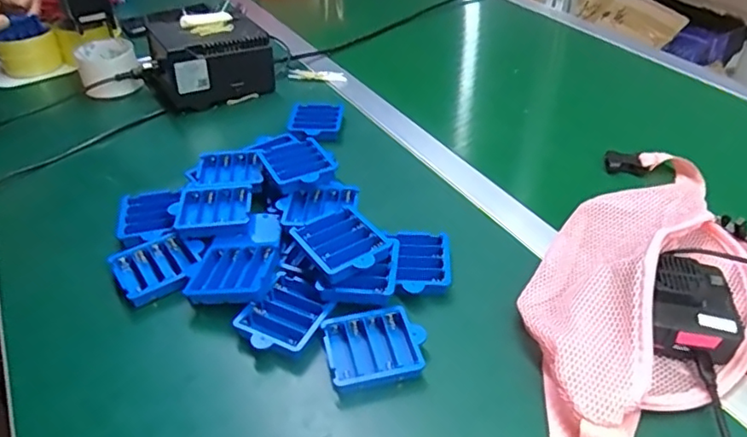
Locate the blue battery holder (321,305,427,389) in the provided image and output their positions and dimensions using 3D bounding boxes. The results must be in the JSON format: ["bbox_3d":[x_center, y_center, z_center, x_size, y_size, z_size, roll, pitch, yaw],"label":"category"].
[{"bbox_3d":[0.001,0.102,0.458,0.075,0.017,0.064,-9,39,-10],"label":"blue battery holder"}]

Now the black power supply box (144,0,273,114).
[{"bbox_3d":[-0.230,-0.221,0.797,0.154,0.098,0.118,-20,42,-22],"label":"black power supply box"}]

